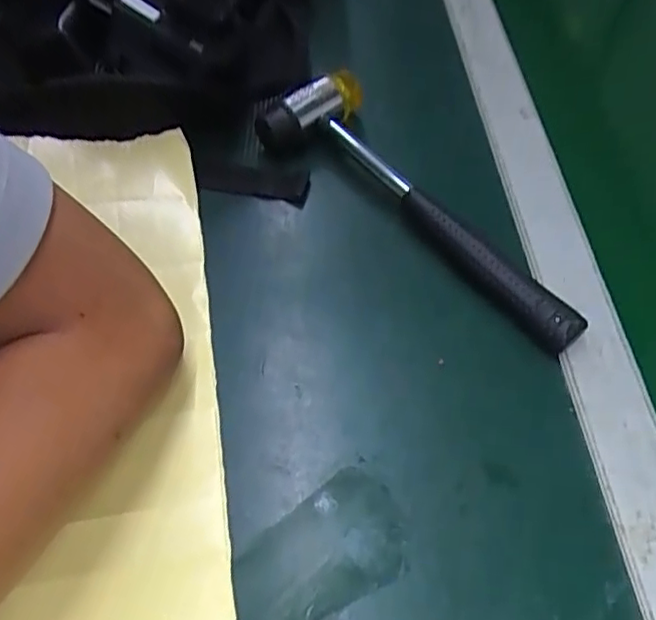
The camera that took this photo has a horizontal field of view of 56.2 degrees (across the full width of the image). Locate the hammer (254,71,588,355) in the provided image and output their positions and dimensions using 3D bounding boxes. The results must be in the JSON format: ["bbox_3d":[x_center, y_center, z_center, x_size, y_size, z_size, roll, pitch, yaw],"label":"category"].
[{"bbox_3d":[0.066,-0.078,0.401,0.077,0.036,0.258,-39,63,-21],"label":"hammer"}]

